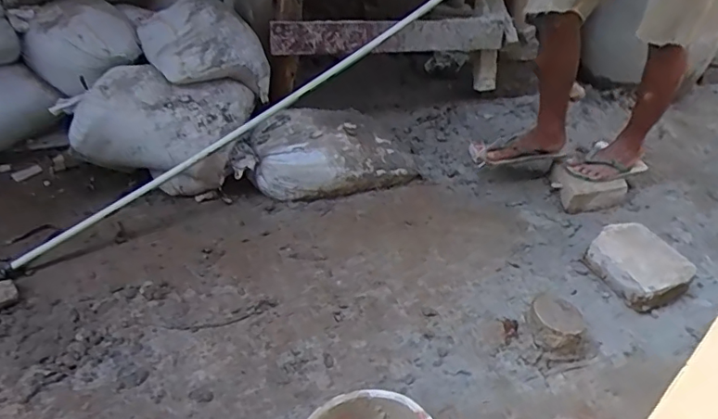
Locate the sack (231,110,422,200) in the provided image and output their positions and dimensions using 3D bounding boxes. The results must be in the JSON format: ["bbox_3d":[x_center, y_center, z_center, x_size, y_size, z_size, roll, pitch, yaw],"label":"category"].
[{"bbox_3d":[-0.111,-0.186,1.662,0.554,0.190,0.284,-8,39,-14],"label":"sack"}]

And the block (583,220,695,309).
[{"bbox_3d":[0.728,0.147,1.379,0.197,0.092,0.243,-17,42,-24],"label":"block"}]

